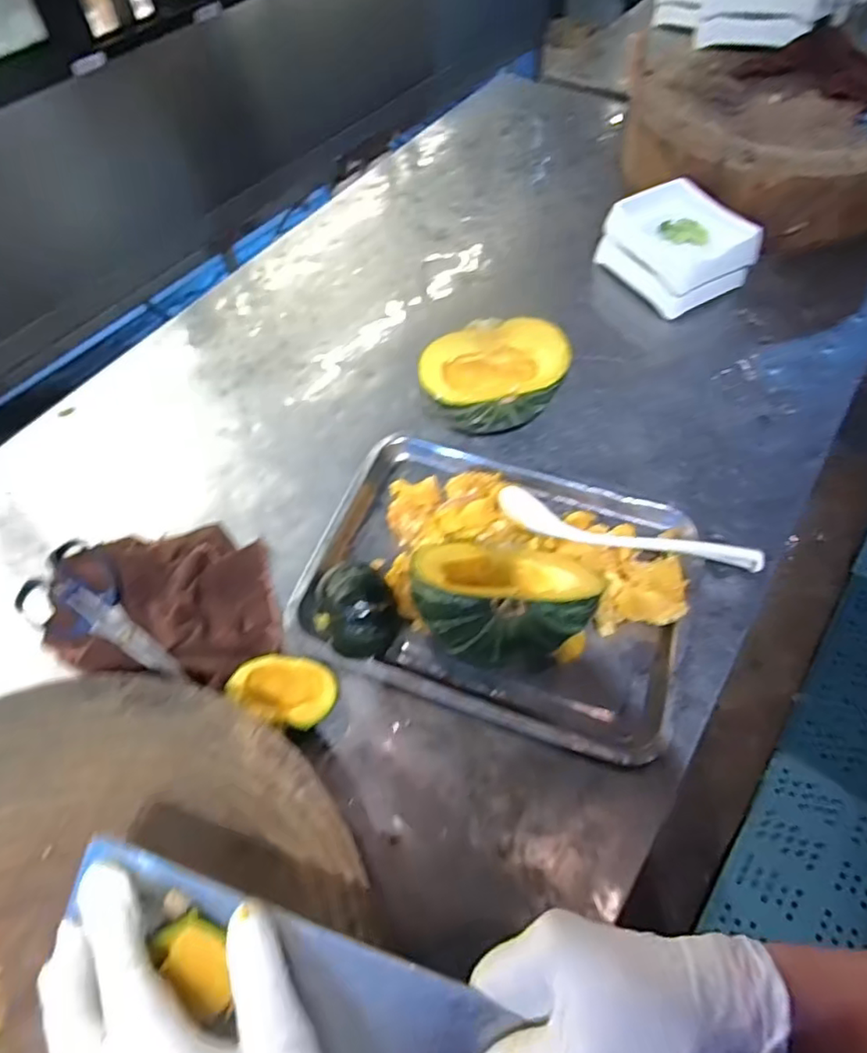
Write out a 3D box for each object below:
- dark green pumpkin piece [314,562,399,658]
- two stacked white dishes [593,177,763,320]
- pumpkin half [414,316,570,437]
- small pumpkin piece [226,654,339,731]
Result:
[{"bbox_3d":[-0.071,0.073,0.541,0.081,0.054,0.066,33,64,22],"label":"dark green pumpkin piece"},{"bbox_3d":[0.306,-0.351,0.766,0.121,0.091,0.160,-29,59,-15],"label":"two stacked white dishes"},{"bbox_3d":[0.064,-0.152,0.651,0.150,0.088,0.106,-11,56,-4],"label":"pumpkin half"},{"bbox_3d":[-0.123,0.135,0.503,0.084,0.037,0.061,11,58,11],"label":"small pumpkin piece"}]

